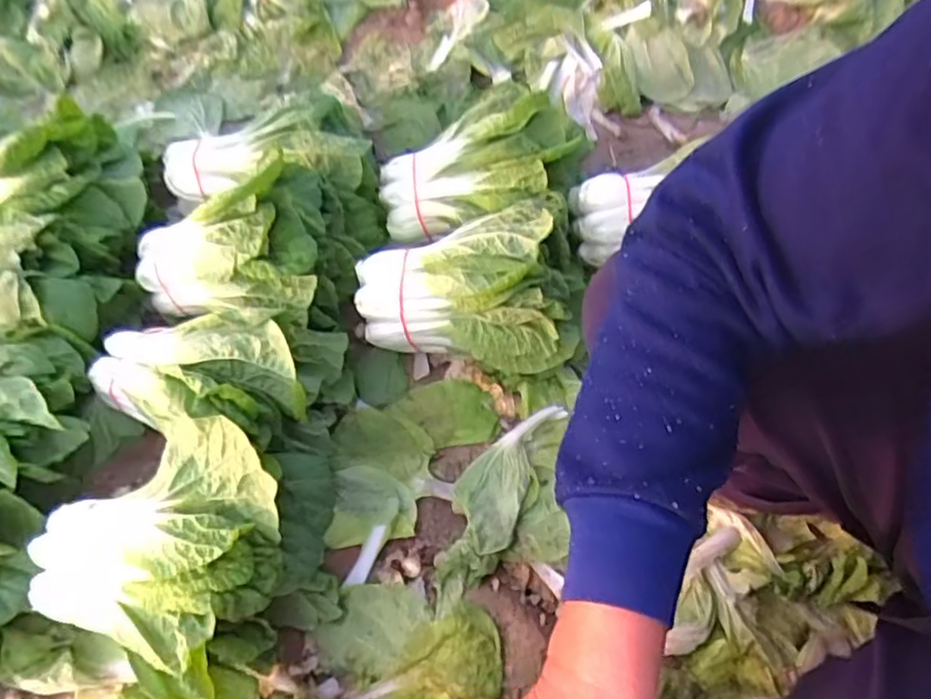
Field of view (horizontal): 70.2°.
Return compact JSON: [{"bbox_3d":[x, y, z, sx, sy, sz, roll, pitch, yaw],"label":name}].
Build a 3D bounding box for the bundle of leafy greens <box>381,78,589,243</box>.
[{"bbox_3d":[0.016,-0.234,0.852,0.252,0.093,0.164,-17,59,-6],"label":"bundle of leafy greens"}]

